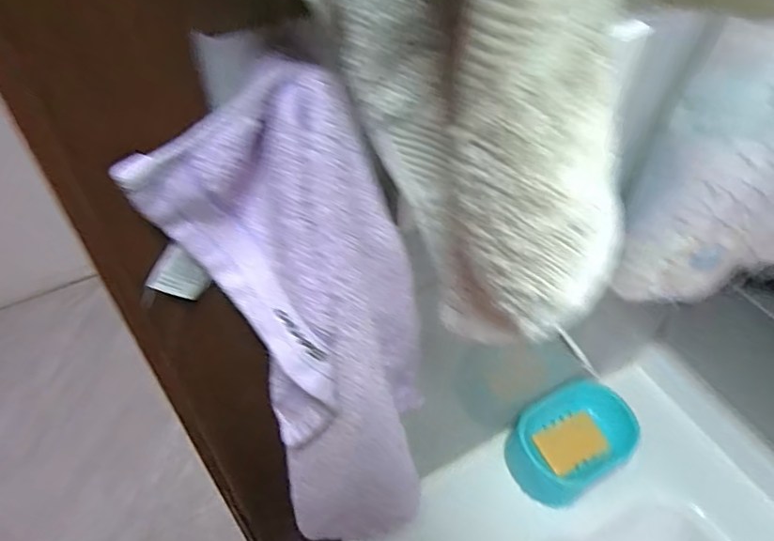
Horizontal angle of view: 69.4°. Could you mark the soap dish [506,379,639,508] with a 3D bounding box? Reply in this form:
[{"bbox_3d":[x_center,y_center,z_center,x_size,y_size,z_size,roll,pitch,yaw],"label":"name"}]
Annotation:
[{"bbox_3d":[0.229,0.214,0.699,0.161,0.072,0.111,-26,54,-22],"label":"soap dish"}]

